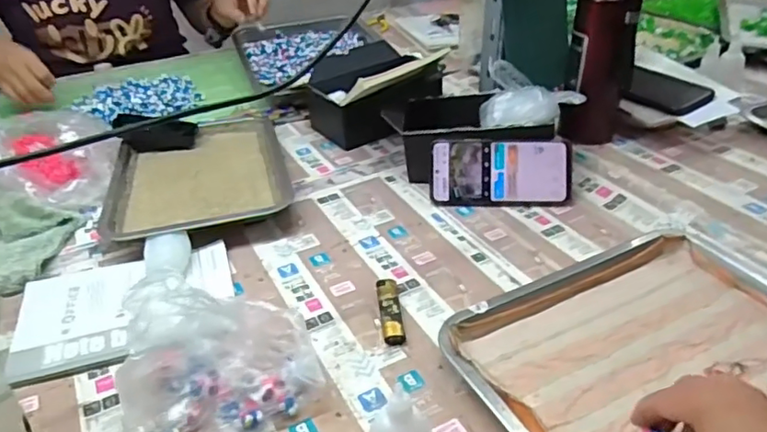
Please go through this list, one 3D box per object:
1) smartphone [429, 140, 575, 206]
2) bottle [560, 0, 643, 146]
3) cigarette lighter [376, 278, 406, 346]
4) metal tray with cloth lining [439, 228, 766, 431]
[{"bbox_3d":[0.141,-0.052,0.705,0.165,0.080,0.007,0,3,6],"label":"smartphone"},{"bbox_3d":[0.269,-0.206,0.732,0.070,0.221,0.077,6,36,11],"label":"bottle"},{"bbox_3d":[0.007,0.090,0.554,0.021,0.016,0.081,-4,35,-3],"label":"cigarette lighter"},{"bbox_3d":[0.238,0.120,0.480,0.313,0.030,0.263,-18,38,-22],"label":"metal tray with cloth lining"}]

